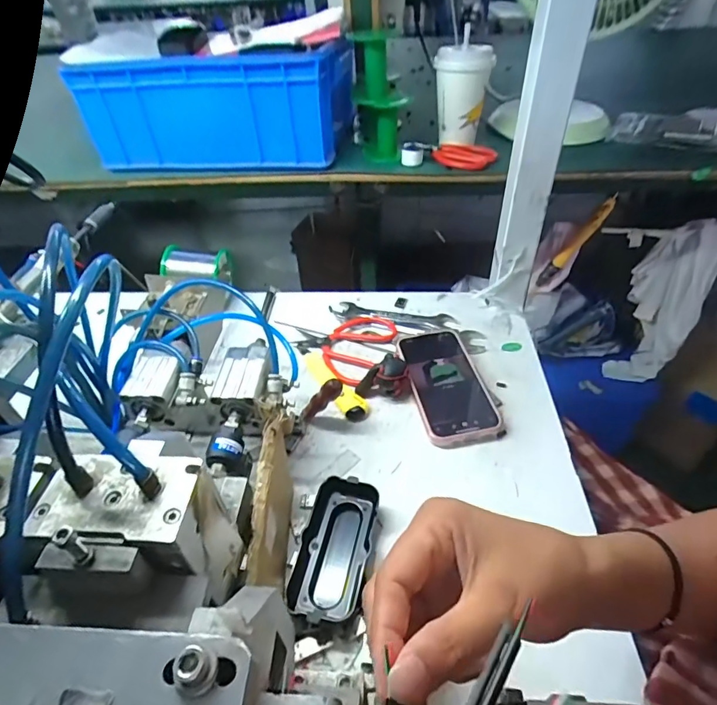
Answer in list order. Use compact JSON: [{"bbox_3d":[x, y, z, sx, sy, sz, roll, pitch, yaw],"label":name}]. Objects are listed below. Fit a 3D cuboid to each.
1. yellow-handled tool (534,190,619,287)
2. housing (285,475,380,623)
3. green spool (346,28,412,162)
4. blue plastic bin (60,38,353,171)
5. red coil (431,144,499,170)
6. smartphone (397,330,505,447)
[{"bbox_3d":[0.379,-0.190,0.799,0.024,0.196,0.032,25,45,-6],"label":"yellow-handled tool"},{"bbox_3d":[-0.019,0.153,0.364,0.053,0.027,0.103,7,44,11],"label":"housing"},{"bbox_3d":[0.028,-0.337,0.603,0.072,0.152,0.084,-5,43,-1],"label":"green spool"},{"bbox_3d":[-0.186,-0.350,0.629,0.325,0.124,0.191,2,44,6],"label":"blue plastic bin"},{"bbox_3d":[0.148,-0.270,0.626,0.079,0.012,0.079,-2,43,2],"label":"red coil"},{"bbox_3d":[0.092,0.031,0.498,0.075,0.016,0.163,-10,44,-7],"label":"smartphone"}]

